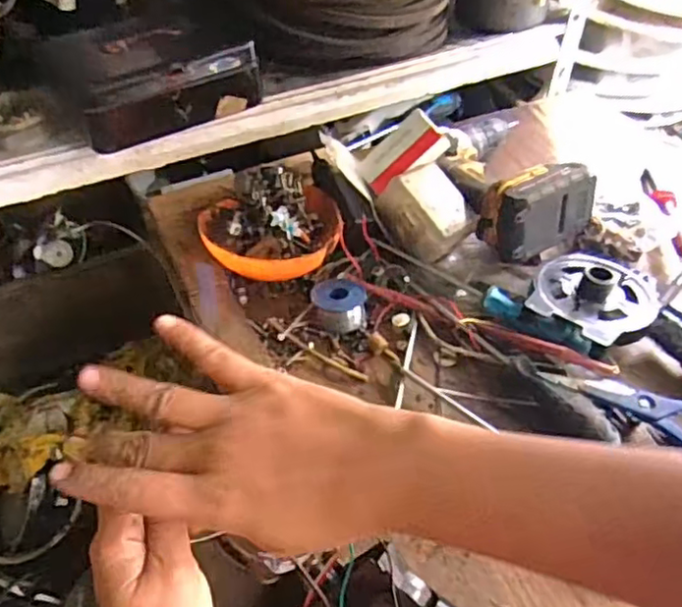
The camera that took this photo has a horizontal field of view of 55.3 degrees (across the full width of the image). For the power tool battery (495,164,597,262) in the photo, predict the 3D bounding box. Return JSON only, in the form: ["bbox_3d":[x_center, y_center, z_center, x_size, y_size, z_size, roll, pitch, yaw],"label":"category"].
[{"bbox_3d":[0.201,-0.095,0.674,0.112,0.081,0.067,-31,56,-24],"label":"power tool battery"}]

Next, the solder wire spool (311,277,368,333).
[{"bbox_3d":[-0.002,-0.002,0.654,0.053,0.028,0.056,0,49,0],"label":"solder wire spool"}]

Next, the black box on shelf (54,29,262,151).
[{"bbox_3d":[-0.204,-0.253,0.715,0.191,0.076,0.128,-29,55,-23],"label":"black box on shelf"}]

